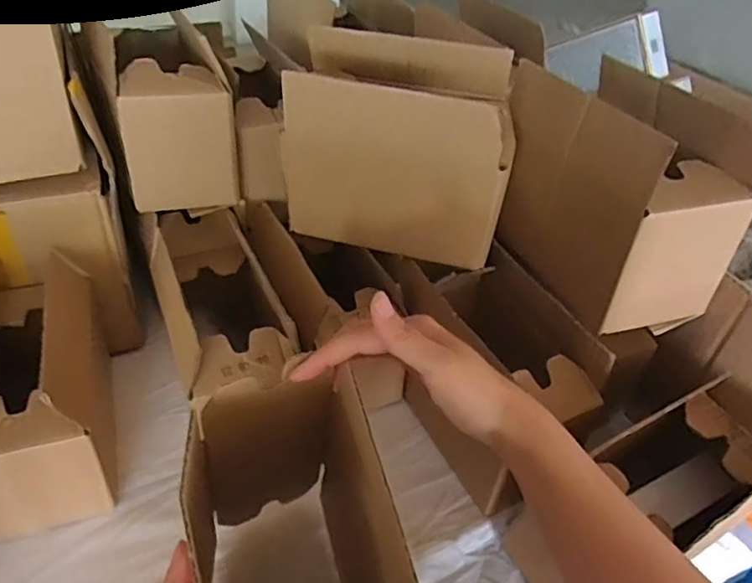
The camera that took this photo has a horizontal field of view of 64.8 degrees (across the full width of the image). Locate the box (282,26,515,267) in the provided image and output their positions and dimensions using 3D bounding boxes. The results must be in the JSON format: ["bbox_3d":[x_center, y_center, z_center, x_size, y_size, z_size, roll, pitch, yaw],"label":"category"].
[{"bbox_3d":[0.020,-0.116,0.500,0.183,0.158,0.095,16,41,10],"label":"box"}]

